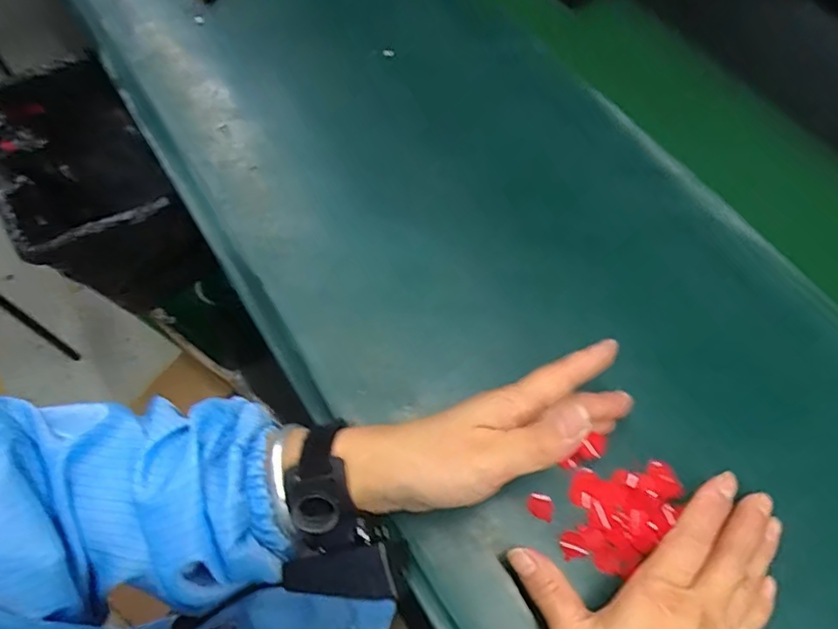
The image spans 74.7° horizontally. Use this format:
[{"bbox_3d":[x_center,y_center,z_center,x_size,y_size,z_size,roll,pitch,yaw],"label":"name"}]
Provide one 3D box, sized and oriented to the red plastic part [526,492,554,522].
[{"bbox_3d":[0.078,0.122,0.351,0.017,0.004,0.015,16,66,8],"label":"red plastic part"}]

